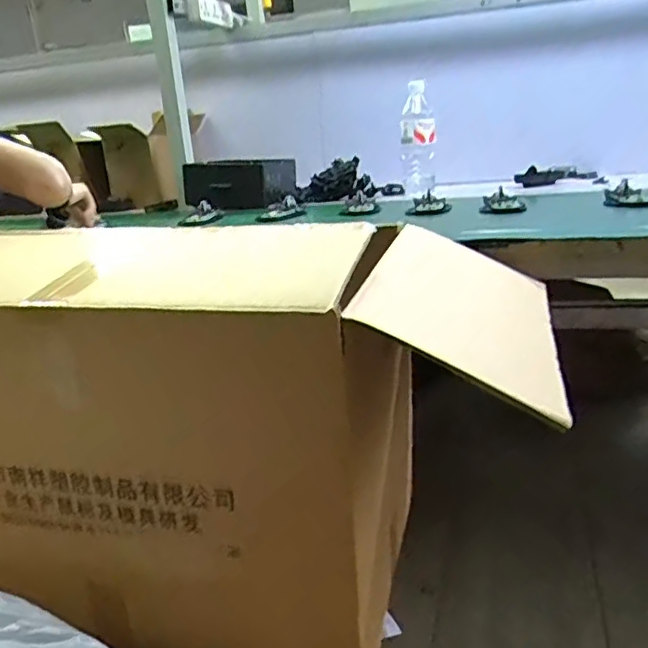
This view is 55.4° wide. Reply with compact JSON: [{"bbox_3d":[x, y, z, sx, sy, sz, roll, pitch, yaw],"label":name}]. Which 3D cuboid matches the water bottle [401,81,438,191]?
[{"bbox_3d":[0.203,-0.402,1.328,0.072,0.222,0.069,-2,20,9],"label":"water bottle"}]

